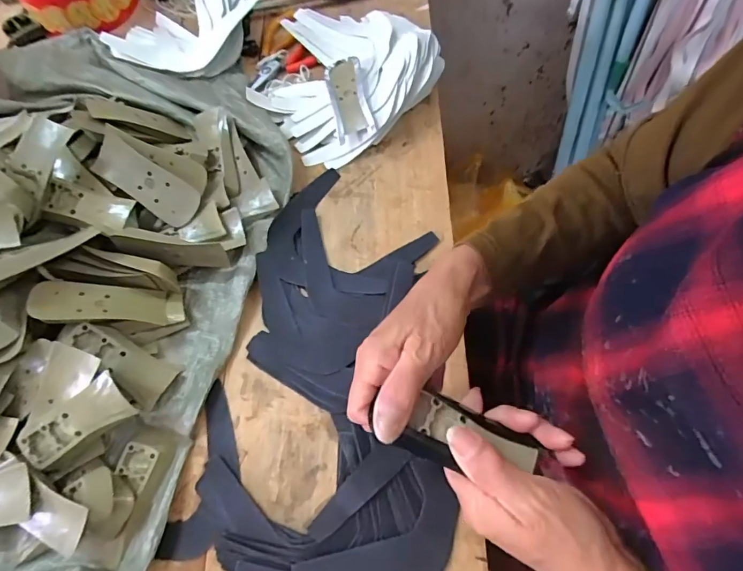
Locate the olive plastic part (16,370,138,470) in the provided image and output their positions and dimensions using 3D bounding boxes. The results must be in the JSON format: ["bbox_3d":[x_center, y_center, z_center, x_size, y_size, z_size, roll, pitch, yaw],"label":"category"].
[{"bbox_3d":[-0.248,0.116,0.368,0.094,0.024,0.041,-35,90,1],"label":"olive plastic part"}]

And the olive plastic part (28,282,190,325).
[{"bbox_3d":[-0.246,0.017,0.407,0.124,0.015,0.042,6,63,-31],"label":"olive plastic part"}]

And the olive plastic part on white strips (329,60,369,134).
[{"bbox_3d":[-0.029,-0.227,0.509,0.030,0.008,0.104,-16,68,10],"label":"olive plastic part on white strips"}]

